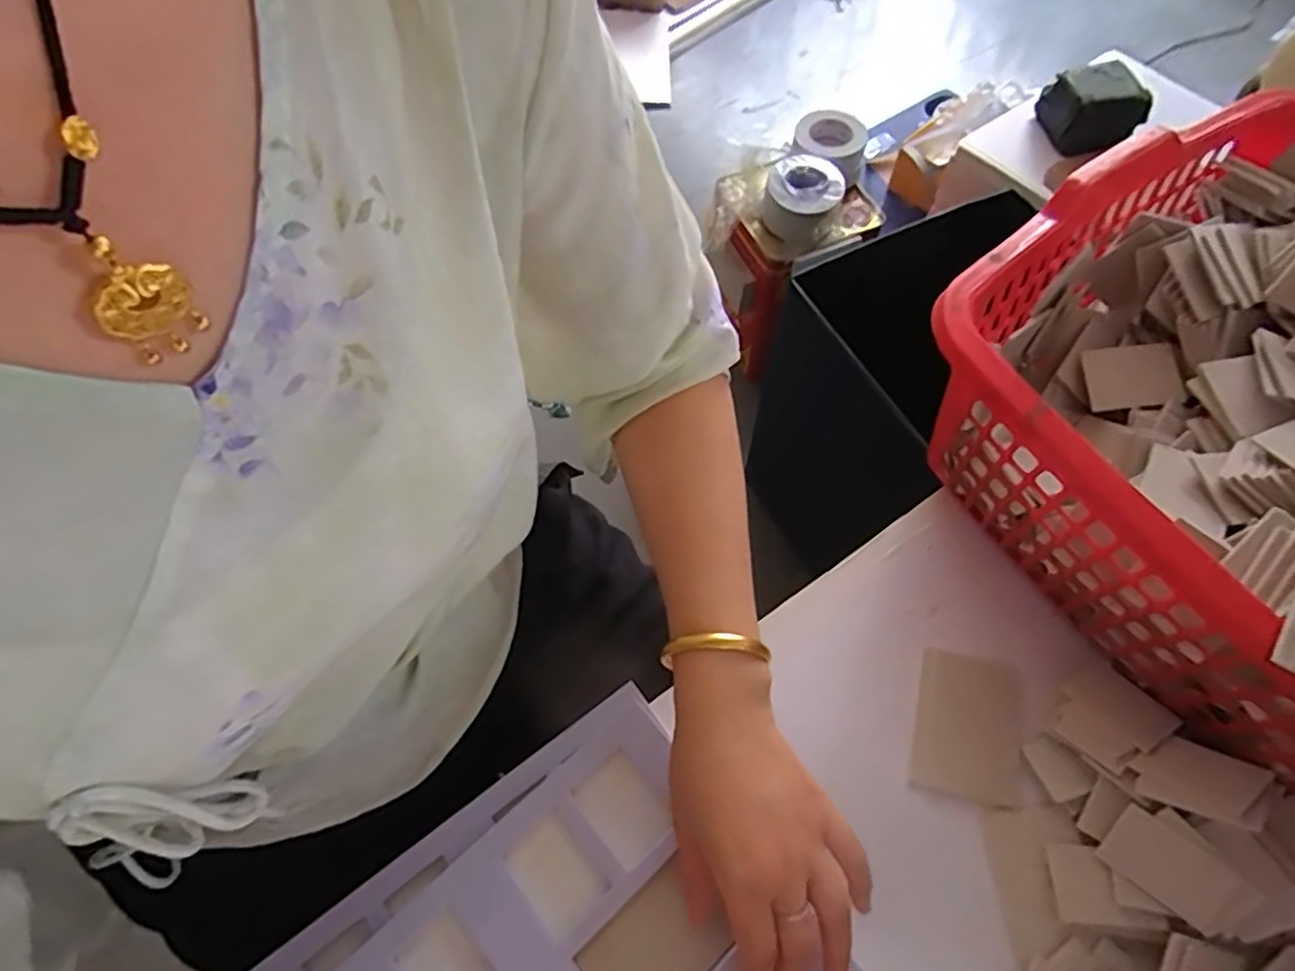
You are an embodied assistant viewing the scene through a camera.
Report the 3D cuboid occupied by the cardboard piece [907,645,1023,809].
[{"bbox_3d":[0.206,0.155,0.432,0.062,0.004,0.088,11,66,16],"label":"cardboard piece"}]

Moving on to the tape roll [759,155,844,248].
[{"bbox_3d":[0.267,-0.503,1.182,0.122,0.081,0.128,-1,62,2],"label":"tape roll"}]

